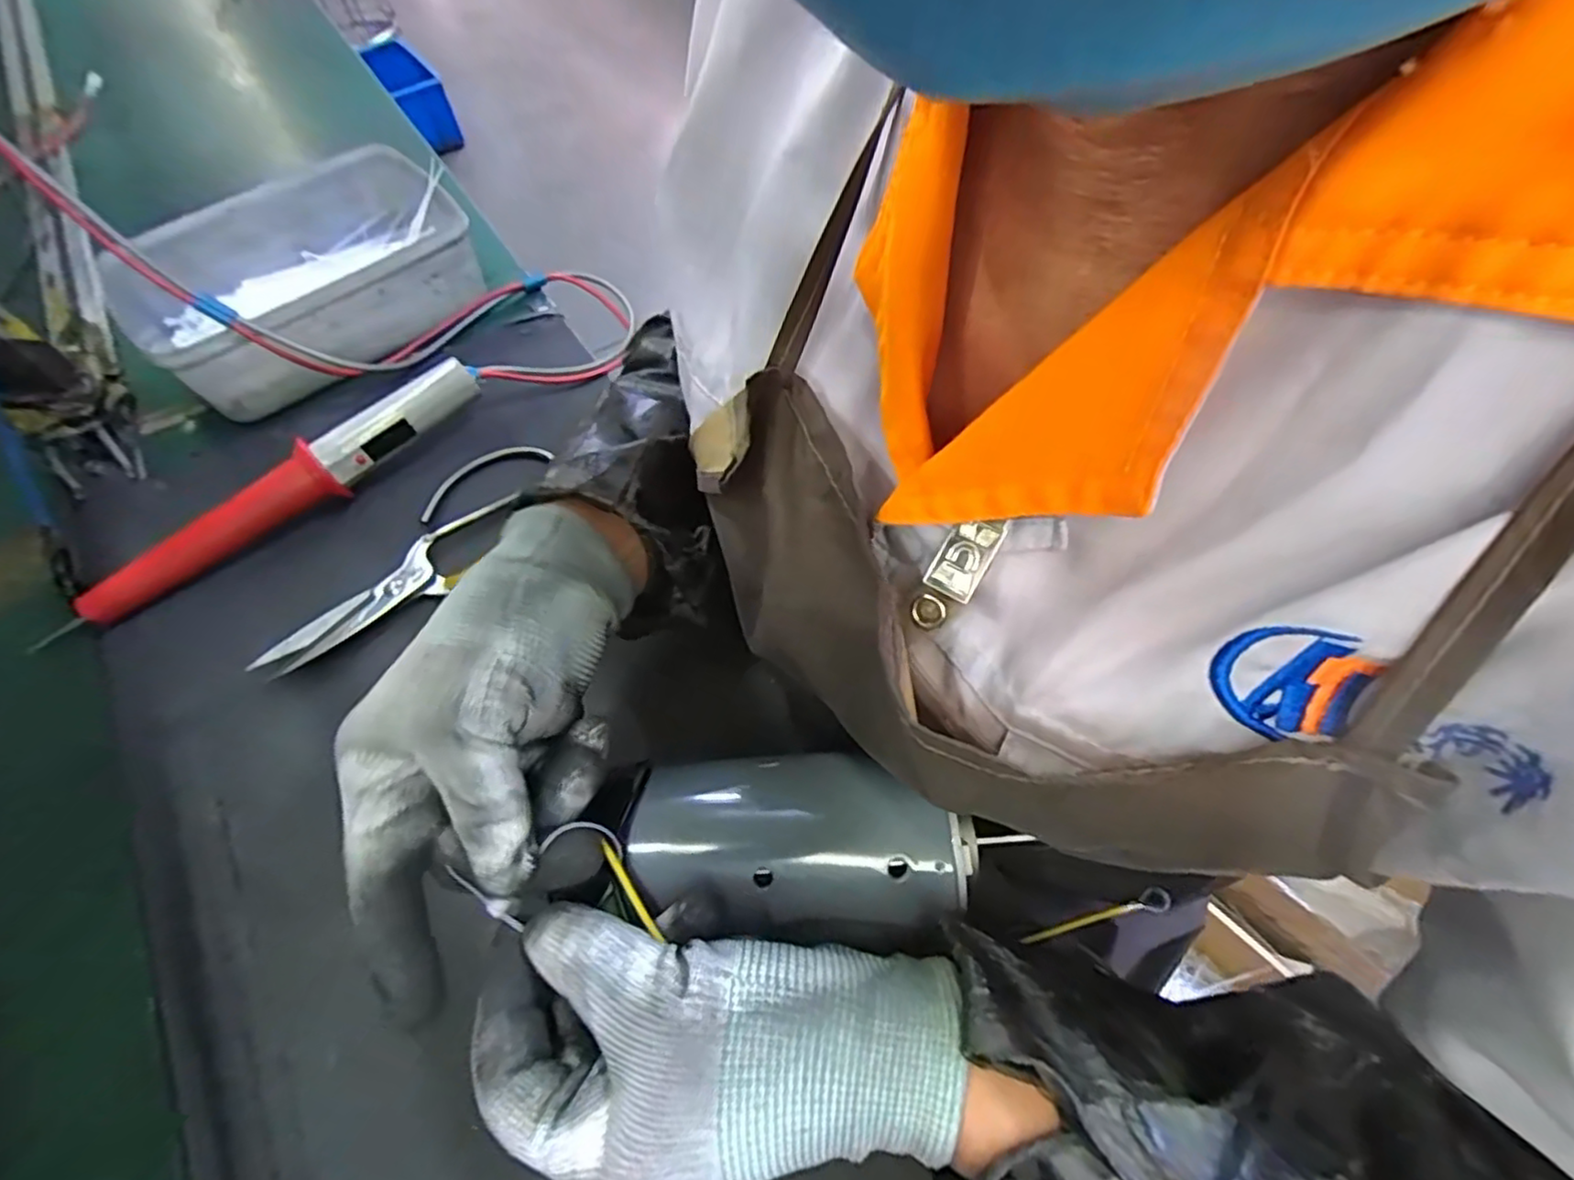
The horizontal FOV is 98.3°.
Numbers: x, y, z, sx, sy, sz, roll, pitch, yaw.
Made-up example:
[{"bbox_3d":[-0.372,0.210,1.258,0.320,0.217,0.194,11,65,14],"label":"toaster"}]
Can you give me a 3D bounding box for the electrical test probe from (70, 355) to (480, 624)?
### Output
[{"bbox_3d":[-0.302,-0.062,0.417,0.248,0.038,0.030,-41,66,-19],"label":"electrical test probe"}]

